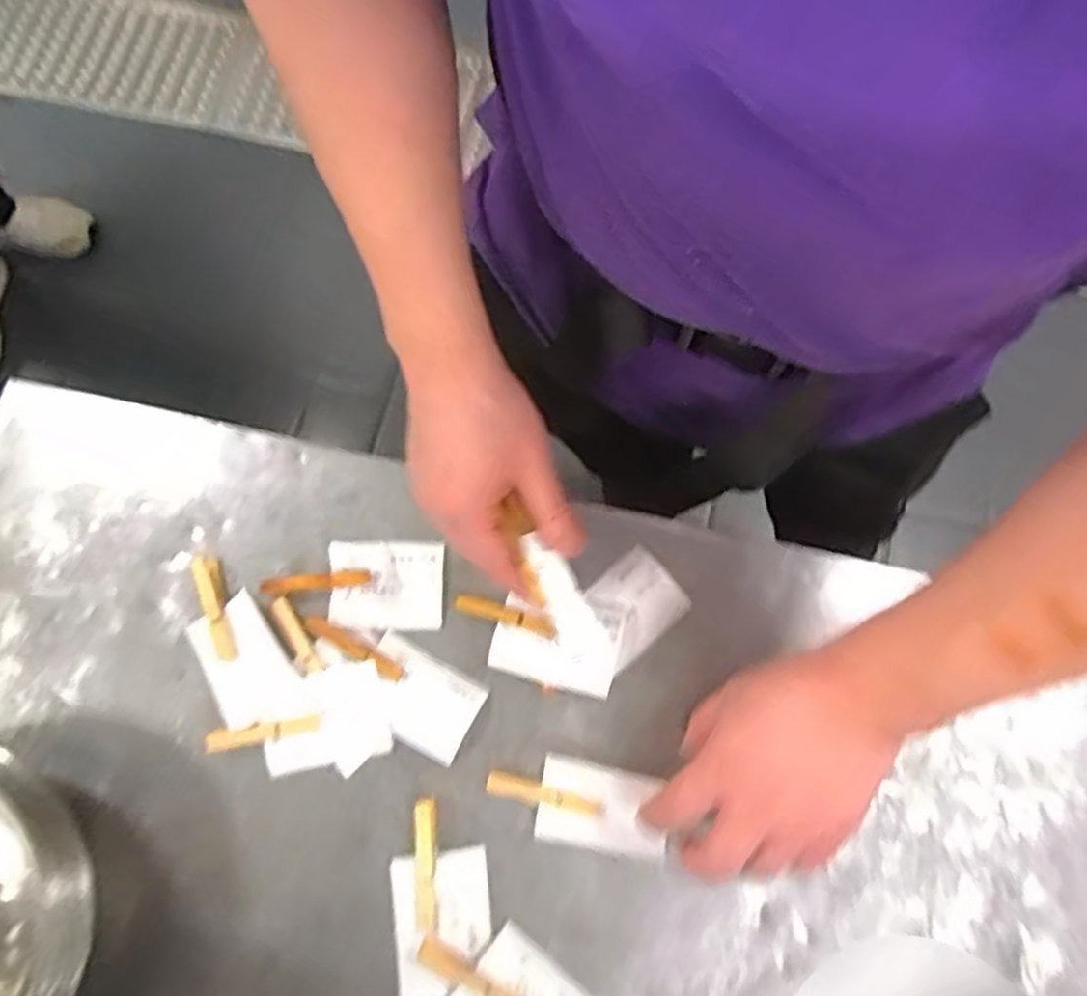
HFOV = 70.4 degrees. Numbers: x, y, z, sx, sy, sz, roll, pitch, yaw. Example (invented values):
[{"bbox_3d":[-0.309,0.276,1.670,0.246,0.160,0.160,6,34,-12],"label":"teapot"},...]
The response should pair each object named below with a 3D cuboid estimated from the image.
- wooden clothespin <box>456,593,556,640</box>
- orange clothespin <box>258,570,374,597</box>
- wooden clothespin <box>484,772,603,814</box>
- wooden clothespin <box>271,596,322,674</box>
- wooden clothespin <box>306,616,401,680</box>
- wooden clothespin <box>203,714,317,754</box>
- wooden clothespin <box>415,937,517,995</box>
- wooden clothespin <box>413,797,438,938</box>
[{"bbox_3d":[-0.025,0.076,0.495,0.068,0.014,0.012,16,76,6],"label":"wooden clothespin"},{"bbox_3d":[-0.150,0.056,0.508,0.070,0.005,0.012,-5,74,1],"label":"orange clothespin"},{"bbox_3d":[-0.001,0.180,0.469,0.071,0.017,0.012,9,75,5],"label":"wooden clothespin"},{"bbox_3d":[-0.160,0.089,0.499,0.014,0.005,0.054,-30,76,-6],"label":"wooden clothespin"},{"bbox_3d":[-0.122,0.094,0.492,0.071,0.013,0.011,28,77,9],"label":"wooden clothespin"},{"bbox_3d":[-0.177,0.148,0.485,0.073,0.008,0.012,-10,74,-1],"label":"wooden clothespin"},{"bbox_3d":[-0.041,0.277,0.440,0.070,0.010,0.015,27,77,9],"label":"wooden clothespin"},{"bbox_3d":[-0.070,0.219,0.461,0.013,0.013,0.075,-4,74,1],"label":"wooden clothespin"}]

